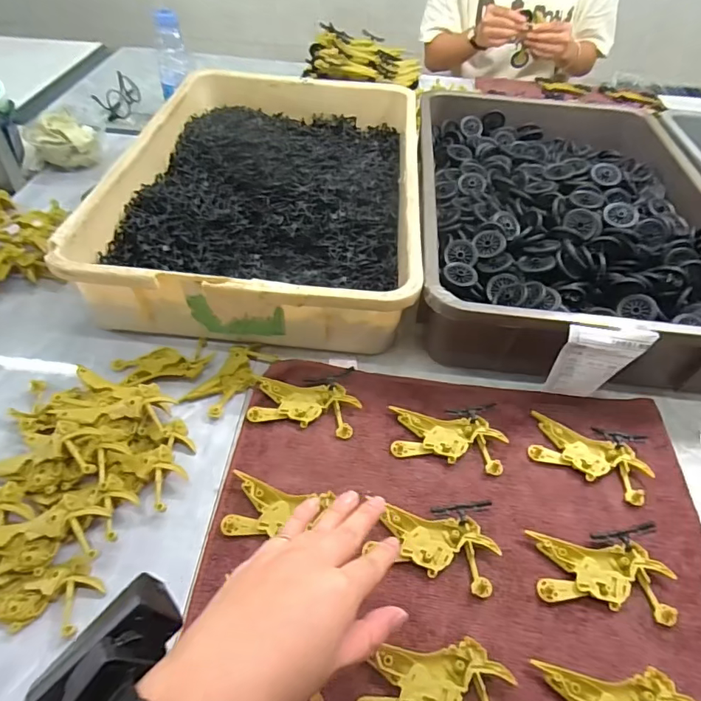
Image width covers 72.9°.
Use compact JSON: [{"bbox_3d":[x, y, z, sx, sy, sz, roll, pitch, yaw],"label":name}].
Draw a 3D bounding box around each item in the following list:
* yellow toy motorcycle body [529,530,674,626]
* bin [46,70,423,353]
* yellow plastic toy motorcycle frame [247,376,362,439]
[{"bbox_3d":[0.192,0.172,0.362,0.098,0.007,0.049,10,49,5],"label":"yellow toy motorcycle body"},{"bbox_3d":[-0.094,-0.232,0.618,0.351,0.101,0.516,5,49,1],"label":"bin"},{"bbox_3d":[-0.043,0.051,0.450,0.097,0.011,0.051,10,49,5],"label":"yellow plastic toy motorcycle frame"}]

